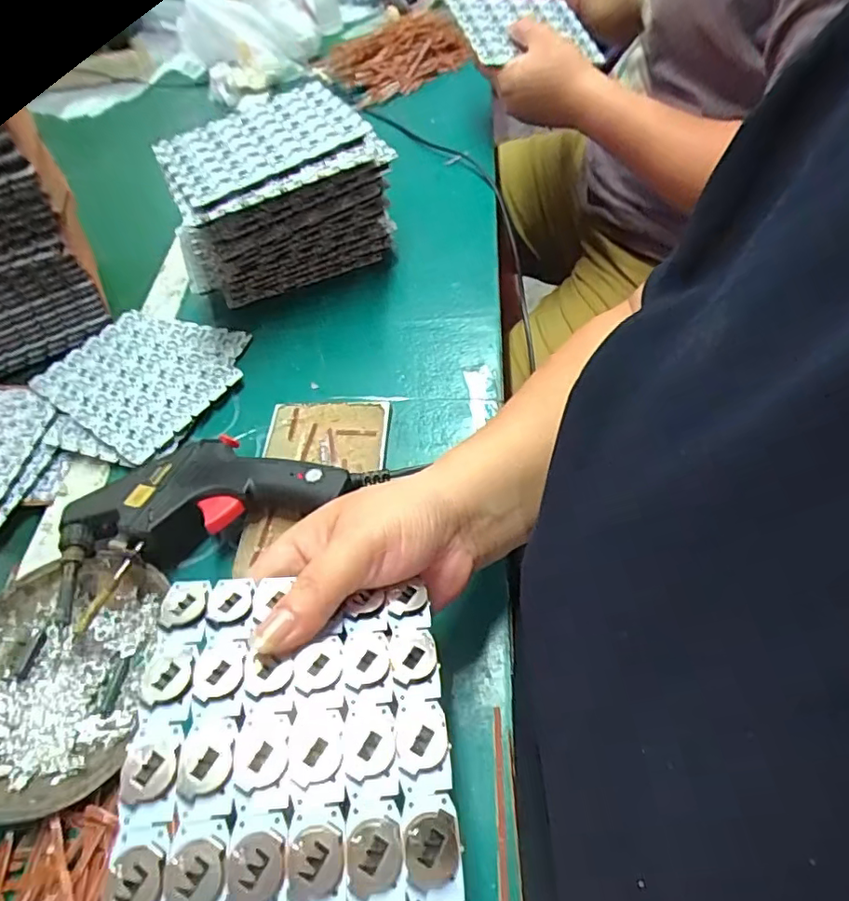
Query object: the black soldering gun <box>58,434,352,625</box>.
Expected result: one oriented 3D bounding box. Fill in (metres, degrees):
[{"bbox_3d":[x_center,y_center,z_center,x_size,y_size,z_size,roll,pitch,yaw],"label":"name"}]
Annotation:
[{"bbox_3d":[-0.148,0.033,0.376,0.173,0.032,0.091,-26,56,-13],"label":"black soldering gun"}]

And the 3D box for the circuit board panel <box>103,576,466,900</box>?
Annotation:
[{"bbox_3d":[-0.046,0.106,0.197,0.107,0.012,0.135,-2,51,-5],"label":"circuit board panel"}]

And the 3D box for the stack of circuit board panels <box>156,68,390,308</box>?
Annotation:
[{"bbox_3d":[-0.123,-0.207,0.490,0.179,0.122,0.126,-28,57,-14],"label":"stack of circuit board panels"}]

